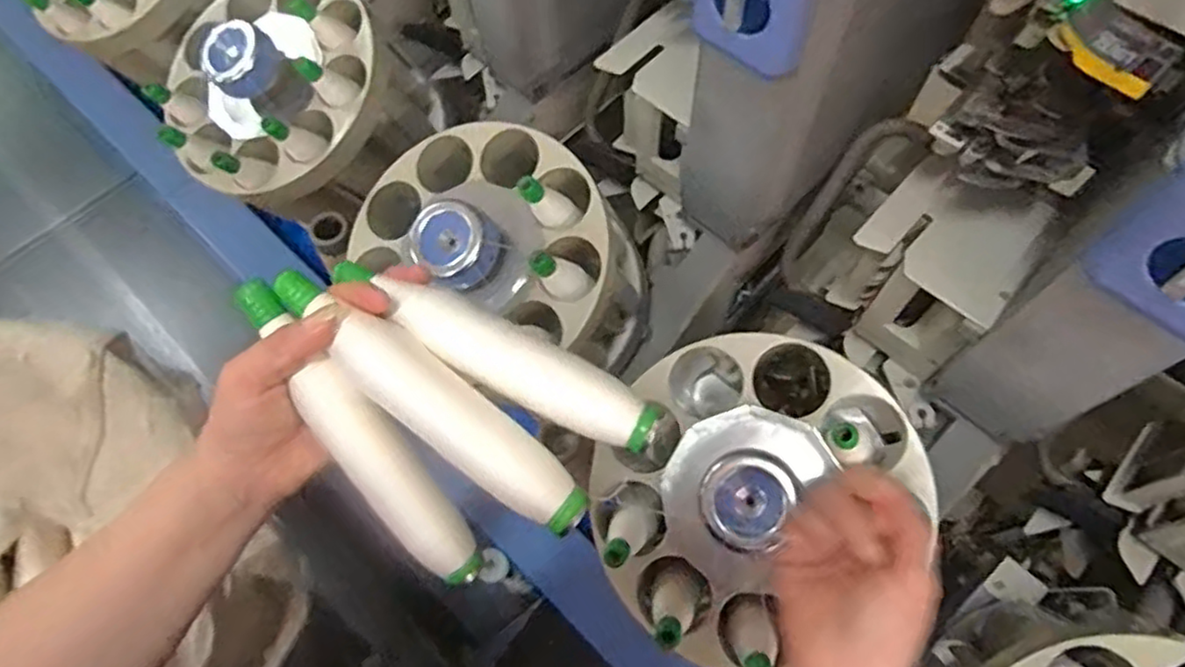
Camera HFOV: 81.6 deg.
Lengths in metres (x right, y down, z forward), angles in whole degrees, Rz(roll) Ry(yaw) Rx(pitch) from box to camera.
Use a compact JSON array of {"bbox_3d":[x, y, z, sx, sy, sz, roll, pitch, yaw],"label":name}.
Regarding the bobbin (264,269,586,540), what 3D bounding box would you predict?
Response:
[{"bbox_3d":[-0.087,0.036,0.368,0.196,0.036,0.036,39,70,1],"label":"bobbin"}]

